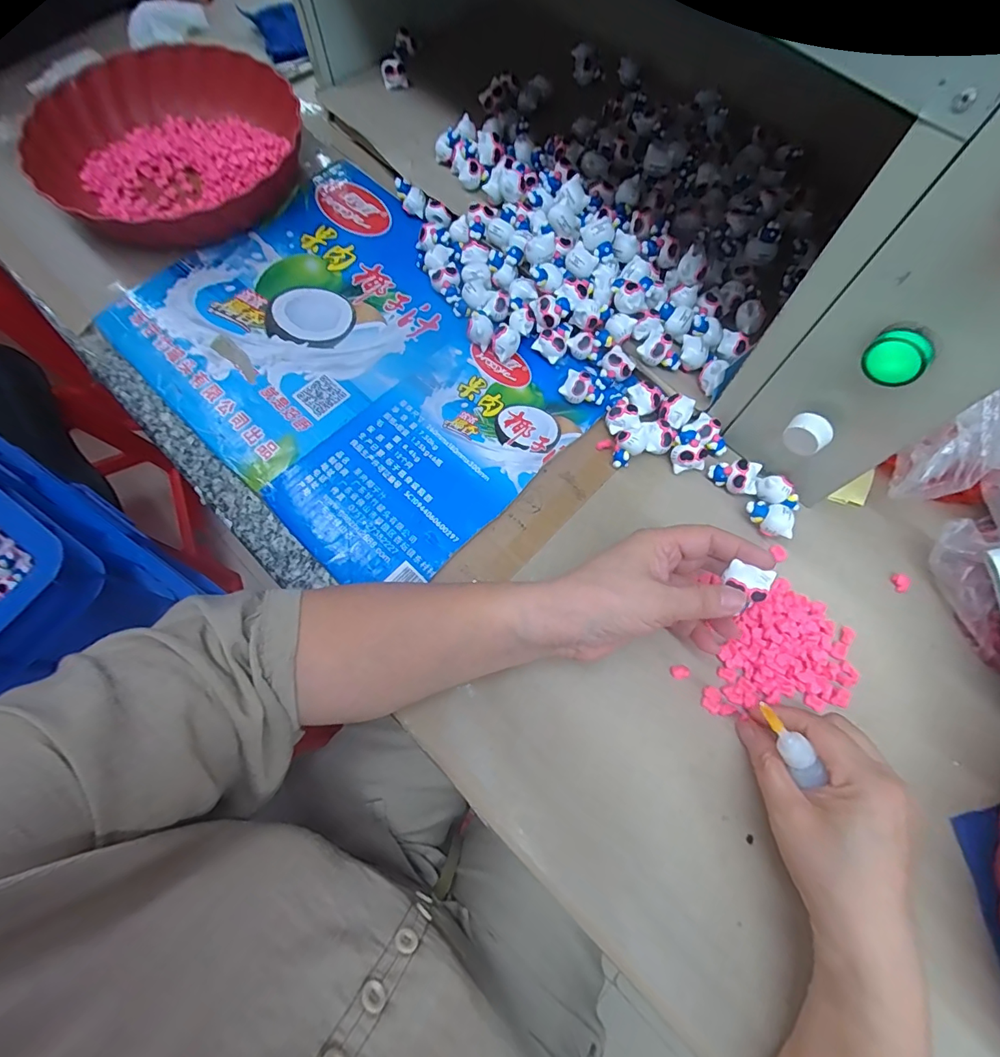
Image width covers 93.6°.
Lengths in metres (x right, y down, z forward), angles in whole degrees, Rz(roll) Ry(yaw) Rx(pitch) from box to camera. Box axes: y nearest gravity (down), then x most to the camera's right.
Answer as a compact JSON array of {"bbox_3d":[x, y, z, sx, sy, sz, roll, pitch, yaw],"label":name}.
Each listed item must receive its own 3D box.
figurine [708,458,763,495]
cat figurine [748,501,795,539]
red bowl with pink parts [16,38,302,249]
[{"bbox_3d":[0.181,-0.039,0.360,0.033,0.020,0.022,13,69,4],"label":"figurine"},{"bbox_3d":[0.200,-0.006,0.350,0.032,0.022,0.022,21,70,7],"label":"cat figurine"},{"bbox_3d":[-0.316,-0.367,0.456,0.226,0.057,0.233,1,67,-1],"label":"red bowl with pink parts"}]

